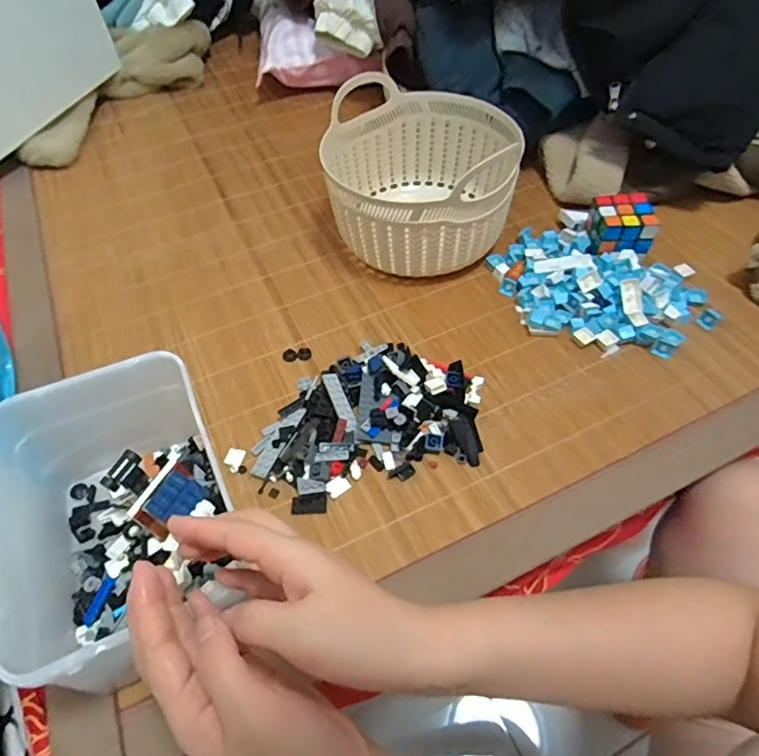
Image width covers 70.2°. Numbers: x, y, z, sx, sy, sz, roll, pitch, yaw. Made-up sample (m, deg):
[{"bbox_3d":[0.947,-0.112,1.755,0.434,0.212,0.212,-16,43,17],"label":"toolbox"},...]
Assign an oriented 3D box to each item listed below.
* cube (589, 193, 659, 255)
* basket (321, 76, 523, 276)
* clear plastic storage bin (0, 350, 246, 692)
[{"bbox_3d":[0.282,-0.174,0.637,0.063,0.064,0.065,-2,54,2],"label":"cube"},{"bbox_3d":[0.051,-0.233,0.646,0.210,0.131,0.221,-8,55,-2],"label":"basket"},{"bbox_3d":[-0.194,0.108,0.413,0.146,0.117,0.216,-21,56,-12],"label":"clear plastic storage bin"}]

